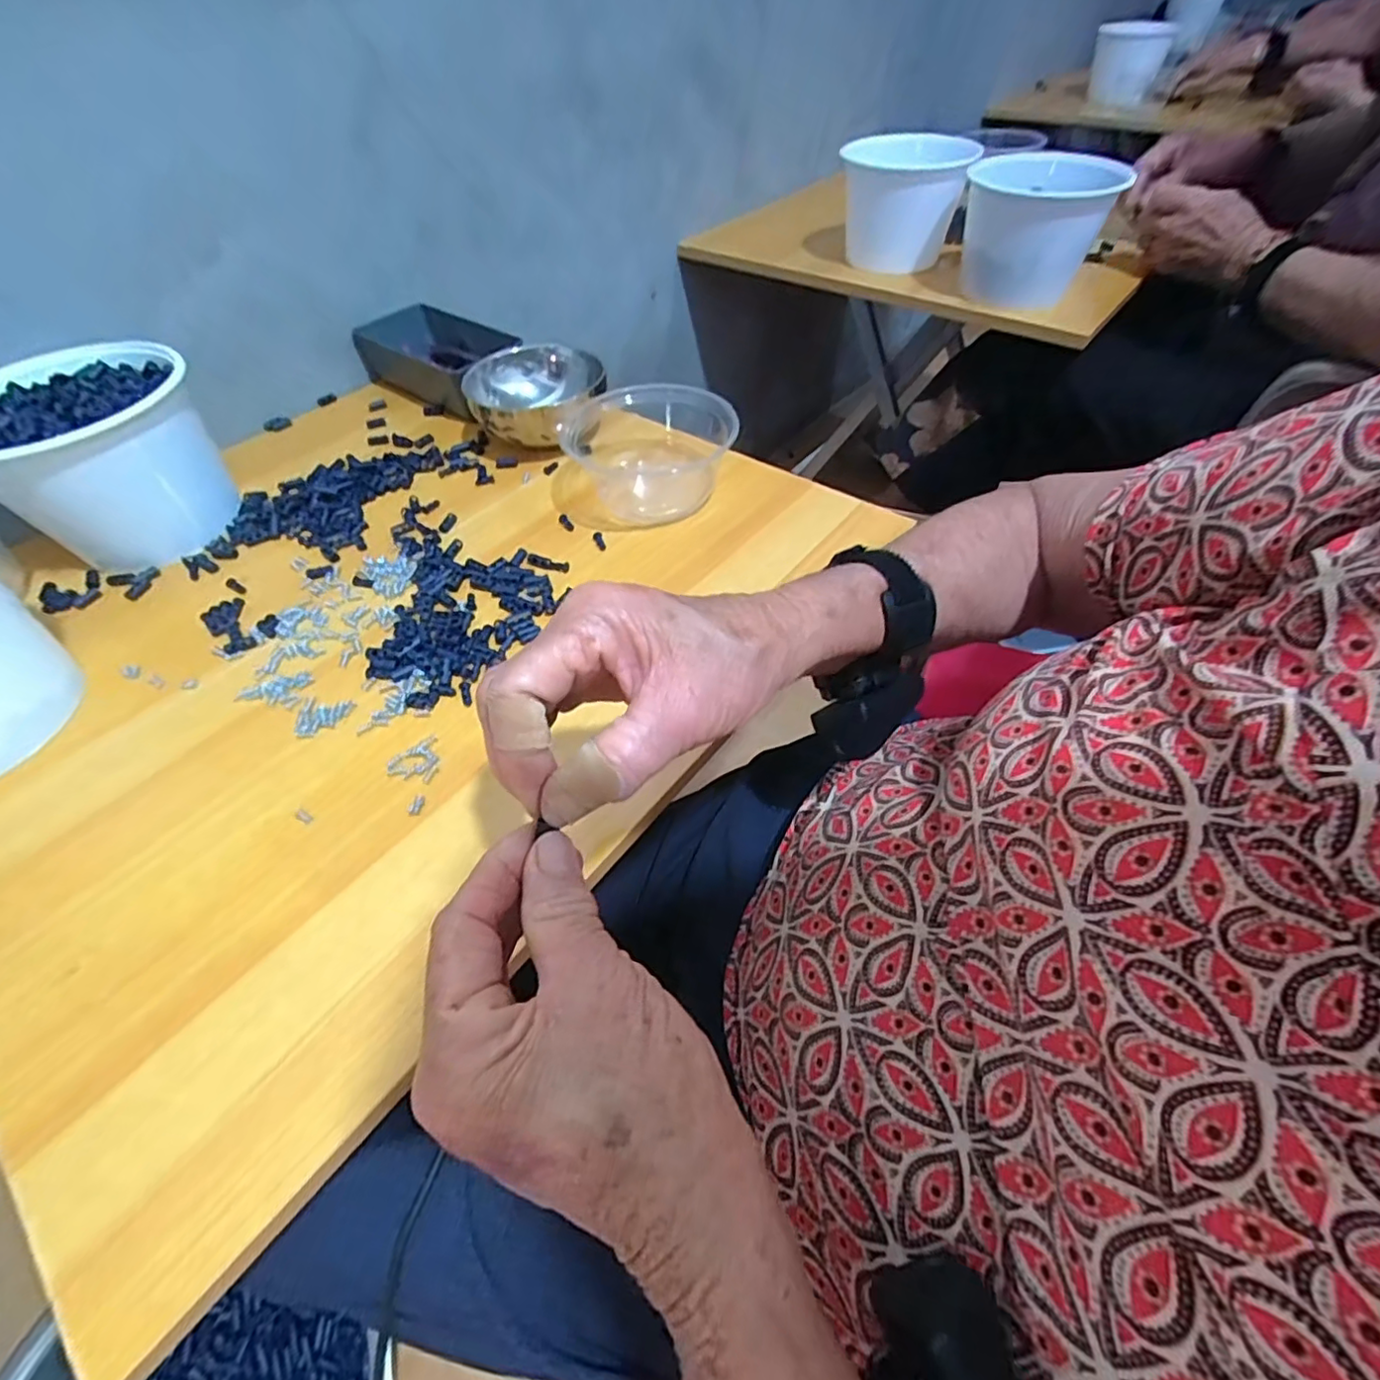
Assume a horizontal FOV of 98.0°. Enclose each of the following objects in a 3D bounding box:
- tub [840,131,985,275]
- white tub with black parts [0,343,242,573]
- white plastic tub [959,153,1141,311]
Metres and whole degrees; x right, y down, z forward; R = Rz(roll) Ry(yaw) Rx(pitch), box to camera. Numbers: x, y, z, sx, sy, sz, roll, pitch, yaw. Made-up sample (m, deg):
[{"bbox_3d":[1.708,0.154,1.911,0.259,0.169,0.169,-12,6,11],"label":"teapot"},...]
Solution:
[{"bbox_3d":[0.275,-0.632,0.782,0.156,0.127,0.162,20,56,16],"label":"tub"},{"bbox_3d":[-0.467,-0.181,0.475,0.144,0.108,0.157,15,55,13],"label":"white tub with black parts"},{"bbox_3d":[0.392,-0.524,0.694,0.158,0.118,0.140,13,54,12],"label":"white plastic tub"}]

